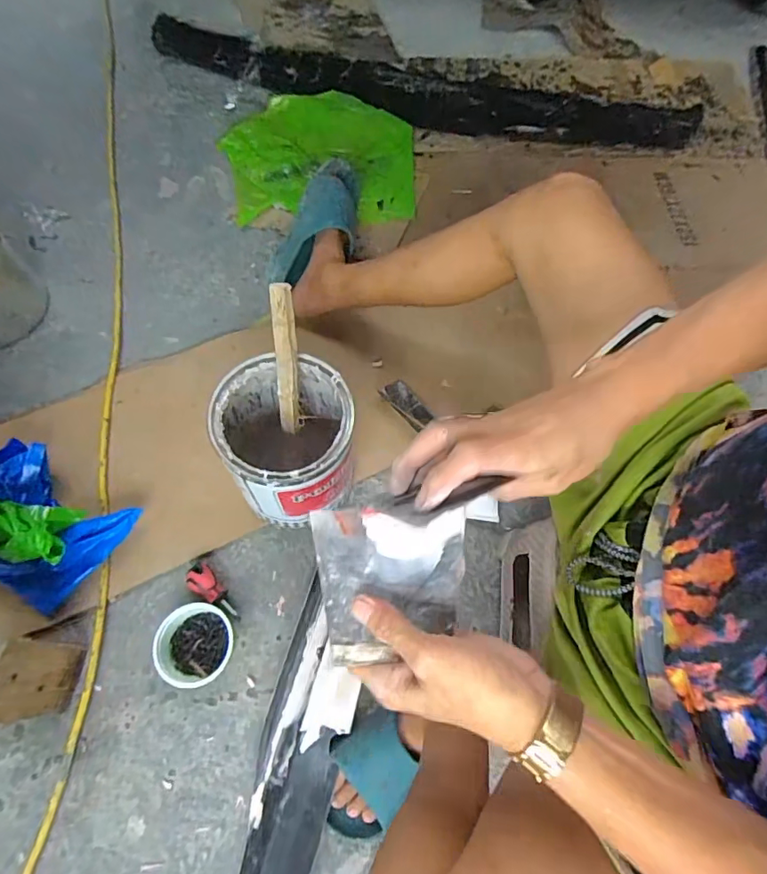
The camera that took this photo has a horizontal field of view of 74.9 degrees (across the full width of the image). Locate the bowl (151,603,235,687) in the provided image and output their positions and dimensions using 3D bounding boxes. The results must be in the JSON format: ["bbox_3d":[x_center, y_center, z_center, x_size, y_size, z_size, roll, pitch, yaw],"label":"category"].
[{"bbox_3d":[-0.239,0.265,0.642,0.089,0.045,0.095,1,67,-2],"label":"bowl"}]

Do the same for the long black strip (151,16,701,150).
[{"bbox_3d":[0.074,-0.758,1.096,1.206,0.035,0.195,11,67,3],"label":"long black strip"}]

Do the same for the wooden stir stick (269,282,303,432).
[{"bbox_3d":[-0.112,-0.083,0.584,0.026,0.204,0.012,7,44,1],"label":"wooden stir stick"}]

